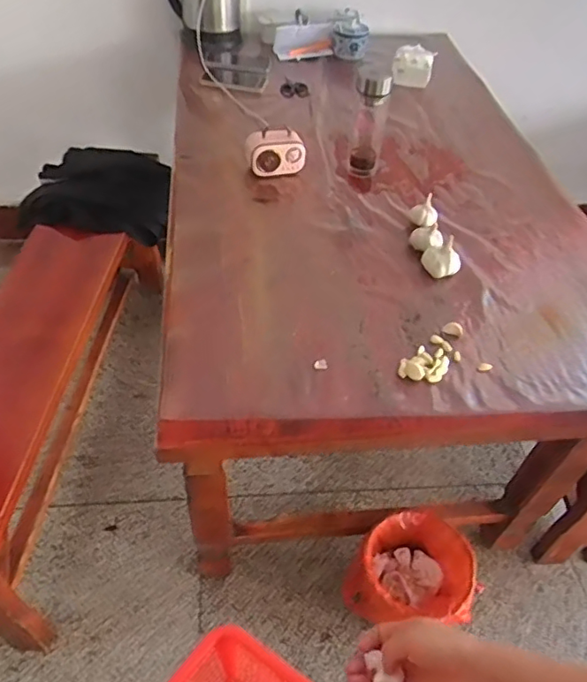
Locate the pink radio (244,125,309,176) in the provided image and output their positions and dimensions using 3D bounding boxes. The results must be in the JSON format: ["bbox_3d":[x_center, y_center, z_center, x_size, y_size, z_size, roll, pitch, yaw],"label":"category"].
[{"bbox_3d":[-0.034,-0.365,1.097,0.116,0.086,0.054,0,48,-4],"label":"pink radio"}]

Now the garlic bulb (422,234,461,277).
[{"bbox_3d":[0.247,-0.137,0.936,0.064,0.055,0.057,15,48,10],"label":"garlic bulb"}]

